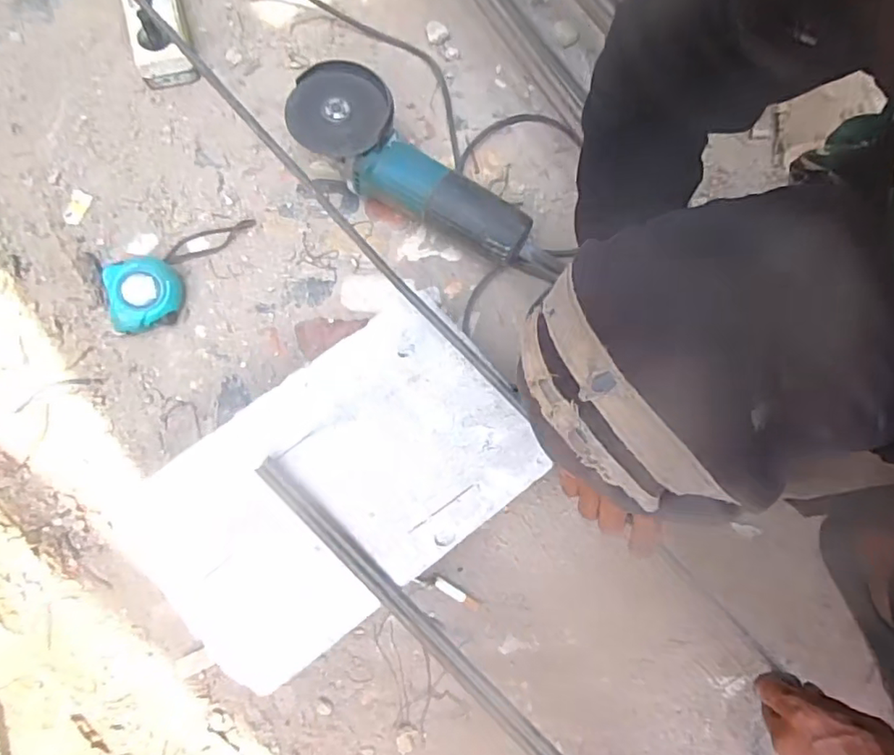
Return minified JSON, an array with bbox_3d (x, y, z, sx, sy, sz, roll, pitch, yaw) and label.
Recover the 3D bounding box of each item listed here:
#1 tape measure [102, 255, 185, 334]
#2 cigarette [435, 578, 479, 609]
[{"bbox_3d":[-0.312,-0.088,0.592,0.076,0.040,0.077,-21,79,-5],"label":"tape measure"},{"bbox_3d":[0.010,0.210,0.556,0.048,0.007,0.010,32,79,5],"label":"cigarette"}]

